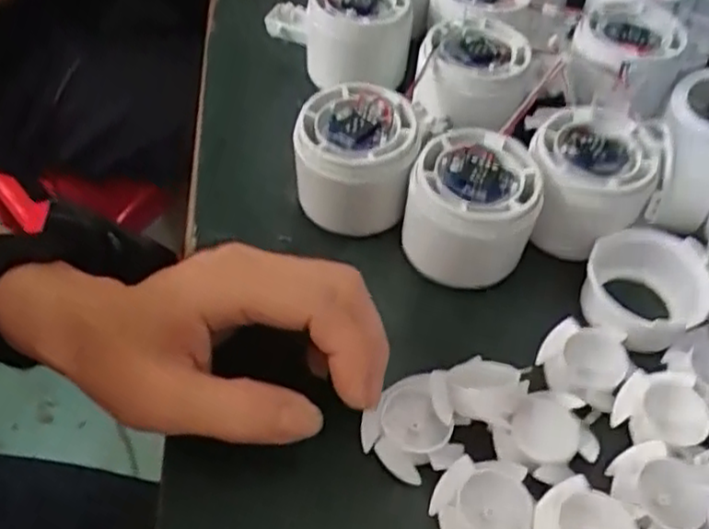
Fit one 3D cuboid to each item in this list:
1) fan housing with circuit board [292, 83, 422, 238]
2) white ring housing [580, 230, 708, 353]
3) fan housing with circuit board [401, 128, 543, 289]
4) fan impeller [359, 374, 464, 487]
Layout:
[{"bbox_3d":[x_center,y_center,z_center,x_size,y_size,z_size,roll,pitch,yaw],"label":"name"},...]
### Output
[{"bbox_3d":[0.000,-0.050,0.333,0.054,0.047,0.057,0,53,-2],"label":"fan housing with circuit board"},{"bbox_3d":[0.131,0.013,0.319,0.052,0.033,0.054,1,53,-1],"label":"white ring housing"},{"bbox_3d":[0.052,-0.024,0.323,0.058,0.050,0.058,1,53,-1],"label":"fan housing with circuit board"},{"bbox_3d":[0.024,0.063,0.272,0.036,0.018,0.035,1,53,-1],"label":"fan impeller"}]

